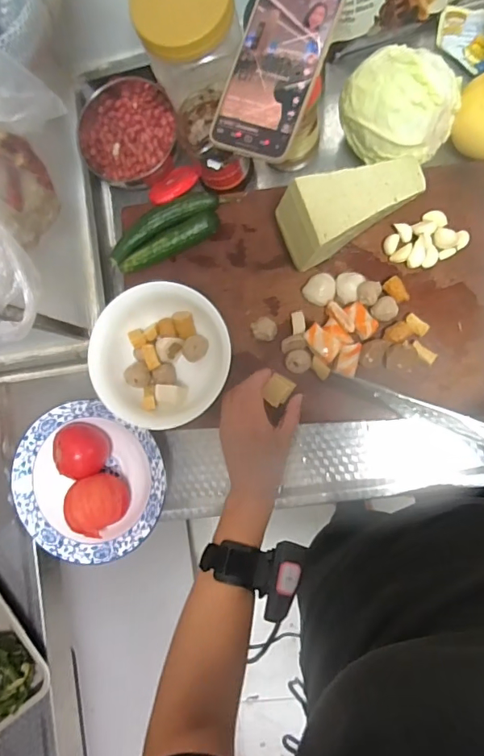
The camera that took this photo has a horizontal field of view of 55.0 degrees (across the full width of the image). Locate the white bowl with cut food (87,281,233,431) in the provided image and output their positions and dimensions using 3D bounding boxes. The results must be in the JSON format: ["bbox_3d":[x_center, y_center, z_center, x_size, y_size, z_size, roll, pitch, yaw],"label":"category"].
[{"bbox_3d":[-0.080,-0.025,0.501,0.140,0.070,0.146,0,87,10],"label":"white bowl with cut food"}]

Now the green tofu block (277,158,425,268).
[{"bbox_3d":[0.111,-0.165,0.459,0.142,0.094,0.067,-21,84,8],"label":"green tofu block"}]

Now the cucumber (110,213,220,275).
[{"bbox_3d":[-0.082,-0.150,0.528,0.124,0.030,0.023,-26,84,8],"label":"cucumber"}]

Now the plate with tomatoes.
[{"bbox_3d":[-0.170,0.116,0.530,0.171,0.084,0.170,0,87,10],"label":"plate with tomatoes"}]

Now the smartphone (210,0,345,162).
[{"bbox_3d":[0.031,-0.278,0.415,0.078,0.013,0.156,20,91,10],"label":"smartphone"}]

